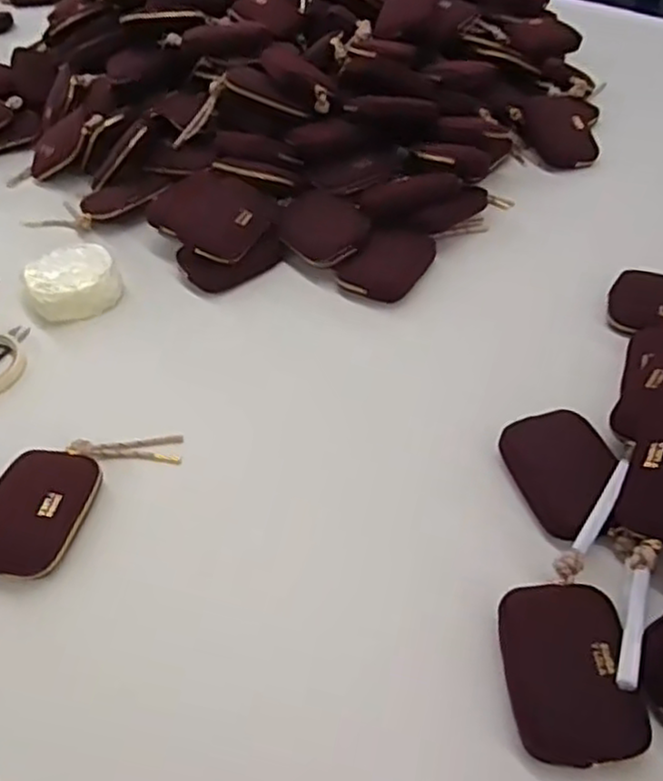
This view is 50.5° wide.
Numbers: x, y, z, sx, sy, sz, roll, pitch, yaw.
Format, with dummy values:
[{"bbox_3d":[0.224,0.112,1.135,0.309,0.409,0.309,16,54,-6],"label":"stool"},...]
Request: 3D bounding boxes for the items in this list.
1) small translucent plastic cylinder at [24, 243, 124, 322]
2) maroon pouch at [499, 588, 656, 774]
[{"bbox_3d":[-0.290,-0.120,0.797,0.098,0.043,0.100,-2,47,2],"label":"small translucent plastic cylinder"},{"bbox_3d":[0.159,0.185,0.470,0.076,0.024,0.113,-4,46,0],"label":"maroon pouch"}]

